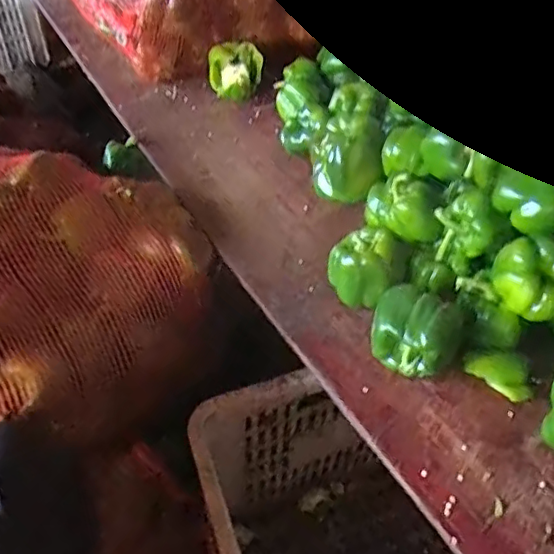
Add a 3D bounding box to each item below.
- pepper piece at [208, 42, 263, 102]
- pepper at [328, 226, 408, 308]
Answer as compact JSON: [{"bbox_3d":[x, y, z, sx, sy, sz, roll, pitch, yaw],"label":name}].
[{"bbox_3d":[-0.066,-0.326,0.950,0.084,0.089,0.045,0,1,-5],"label":"pepper piece"},{"bbox_3d":[0.095,-0.003,0.645,0.073,0.078,0.070,1,45,-1],"label":"pepper"}]

